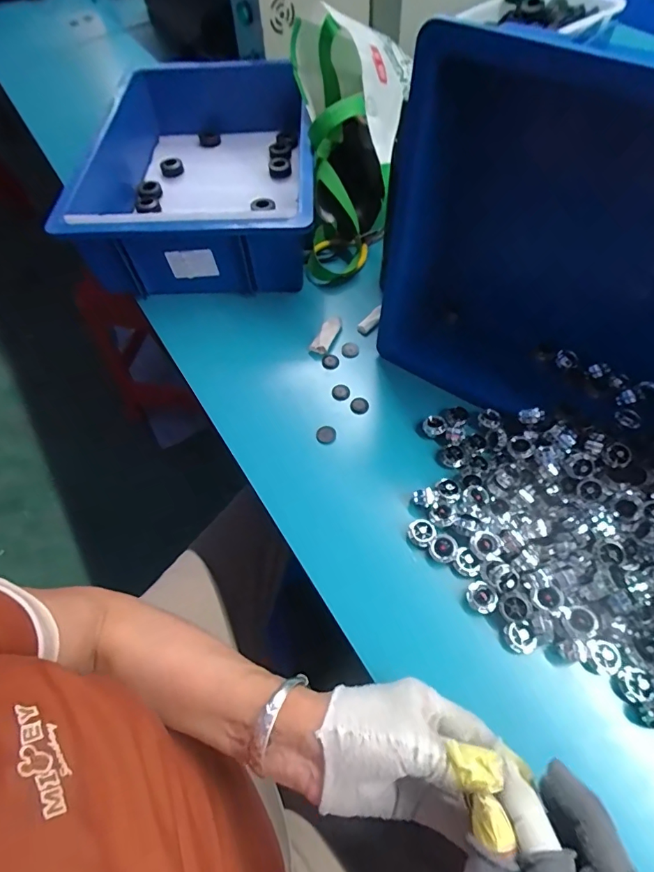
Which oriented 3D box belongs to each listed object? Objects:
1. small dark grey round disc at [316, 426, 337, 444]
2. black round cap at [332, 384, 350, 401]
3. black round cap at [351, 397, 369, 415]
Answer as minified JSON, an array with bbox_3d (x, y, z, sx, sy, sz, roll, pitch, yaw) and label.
[{"bbox_3d":[-0.001,-0.001,0.500,0.022,0.006,0.022,-2,59,3],"label":"small dark grey round disc"},{"bbox_3d":[0.016,-0.052,0.530,0.021,0.006,0.021,-2,59,3],"label":"black round cap"},{"bbox_3d":[0.038,-0.036,0.519,0.019,0.004,0.021,9,60,9],"label":"black round cap"}]

